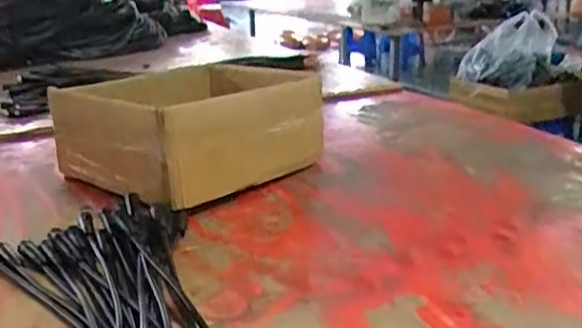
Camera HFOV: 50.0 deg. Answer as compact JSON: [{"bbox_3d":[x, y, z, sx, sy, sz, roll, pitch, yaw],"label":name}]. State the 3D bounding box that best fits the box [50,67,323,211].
[{"bbox_3d":[-0.168,-0.067,1.155,0.419,0.173,0.282,-19,25,-41],"label":"box"}]

